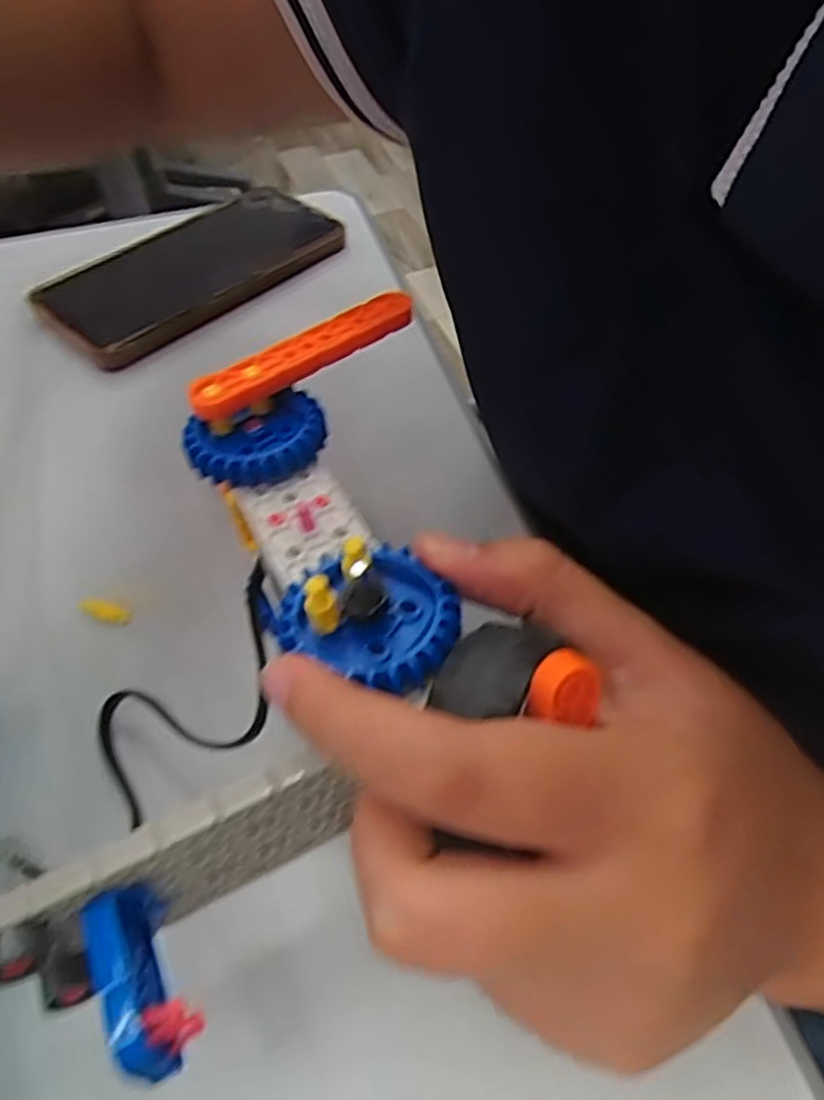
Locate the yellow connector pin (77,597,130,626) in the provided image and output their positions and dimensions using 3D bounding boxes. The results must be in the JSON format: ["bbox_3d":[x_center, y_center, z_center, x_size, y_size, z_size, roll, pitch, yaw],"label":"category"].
[{"bbox_3d":[-0.110,0.021,0.257,0.019,0.004,0.007,15,55,15],"label":"yellow connector pin"}]

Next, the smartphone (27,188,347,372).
[{"bbox_3d":[-0.118,-0.151,0.390,0.074,0.018,0.160,36,63,27],"label":"smartphone"}]

